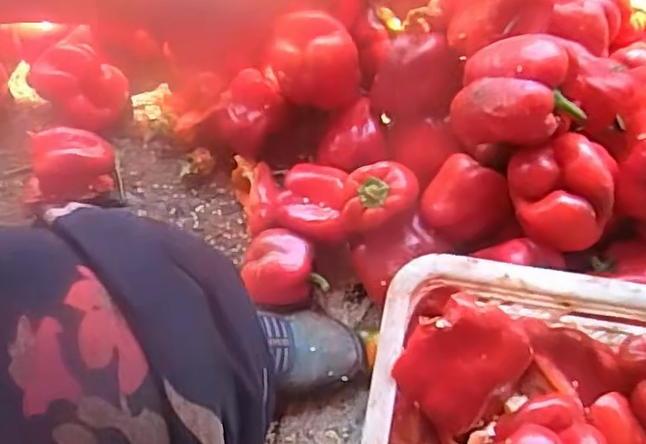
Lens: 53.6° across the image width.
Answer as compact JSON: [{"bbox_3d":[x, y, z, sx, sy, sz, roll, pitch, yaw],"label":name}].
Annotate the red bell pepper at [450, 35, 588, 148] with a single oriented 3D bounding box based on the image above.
[{"bbox_3d":[0.170,-0.109,0.553,0.106,0.079,0.080,21,72,10],"label":"red bell pepper"}]

